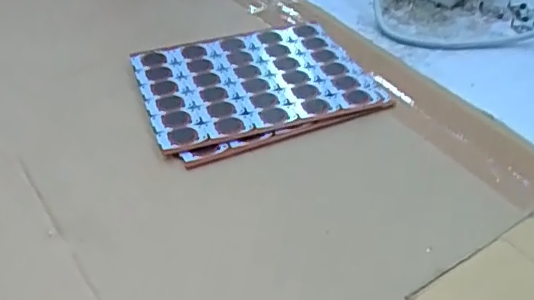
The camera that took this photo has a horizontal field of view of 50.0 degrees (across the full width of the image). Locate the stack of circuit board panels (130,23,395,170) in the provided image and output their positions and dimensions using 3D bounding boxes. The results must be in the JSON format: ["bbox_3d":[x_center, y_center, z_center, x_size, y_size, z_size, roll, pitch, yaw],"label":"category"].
[{"bbox_3d":[-0.007,-0.047,0.396,0.152,0.010,0.117,-15,43,-16],"label":"stack of circuit board panels"}]

